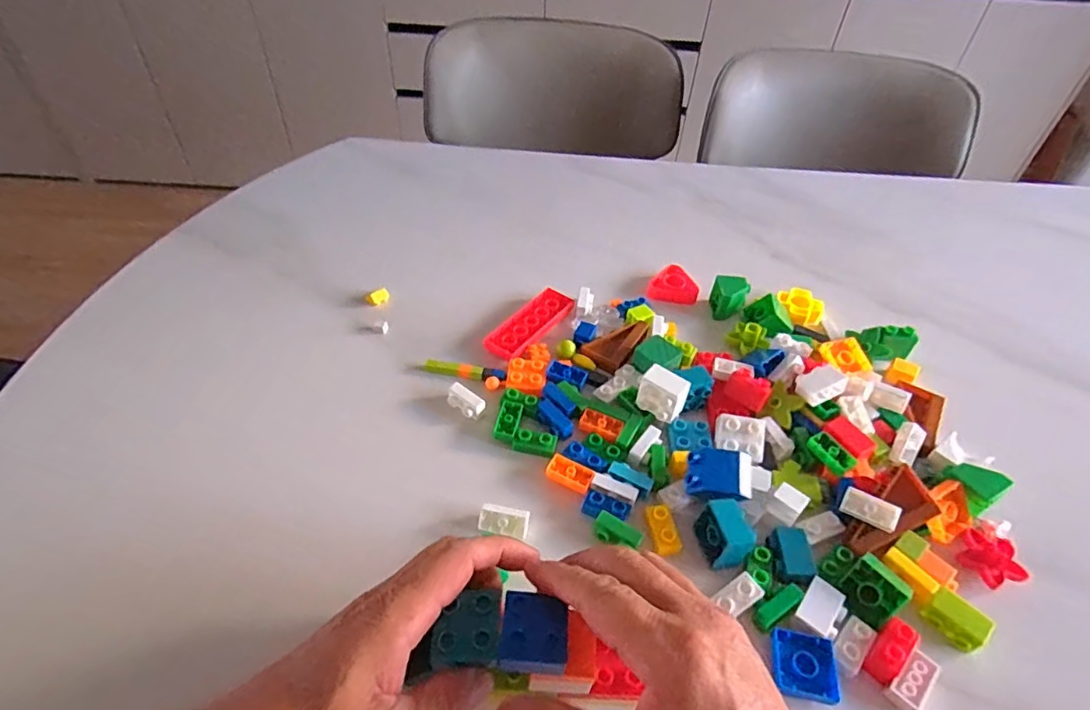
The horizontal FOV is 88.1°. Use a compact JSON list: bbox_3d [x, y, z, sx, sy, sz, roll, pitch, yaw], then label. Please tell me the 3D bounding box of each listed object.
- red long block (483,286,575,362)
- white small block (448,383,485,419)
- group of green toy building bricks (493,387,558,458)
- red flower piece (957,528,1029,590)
[{"bbox_3d":[-0.013,-0.029,0.511,0.036,0.011,0.092,29,50,23],"label":"red long block"},{"bbox_3d":[-0.061,0.036,0.436,0.031,0.016,0.013,29,50,23],"label":"white small block"},{"bbox_3d":[-0.012,0.050,0.428,0.048,0.009,0.052,11,45,7],"label":"group of green toy building bricks"},{"bbox_3d":[0.290,0.133,0.367,0.028,0.021,0.038,-20,50,-22],"label":"red flower piece"}]

